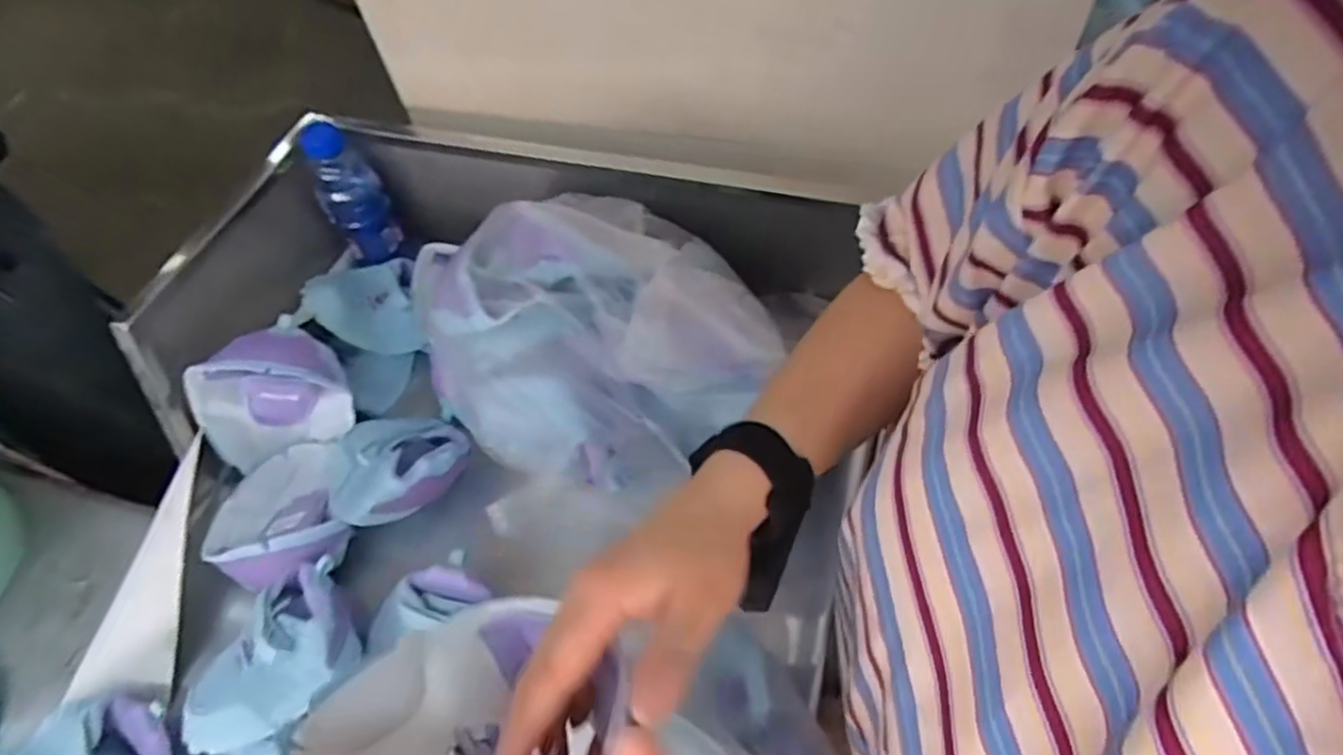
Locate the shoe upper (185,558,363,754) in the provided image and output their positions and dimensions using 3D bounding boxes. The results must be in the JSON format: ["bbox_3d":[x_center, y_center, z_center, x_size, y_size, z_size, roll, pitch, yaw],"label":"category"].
[{"bbox_3d":[-0.326,0.240,0.587,0.119,0.077,0.157,12,58,13],"label":"shoe upper"}]

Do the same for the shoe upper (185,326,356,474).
[{"bbox_3d":[-0.411,0.022,0.713,0.143,0.098,0.089,-34,59,-16],"label":"shoe upper"}]

